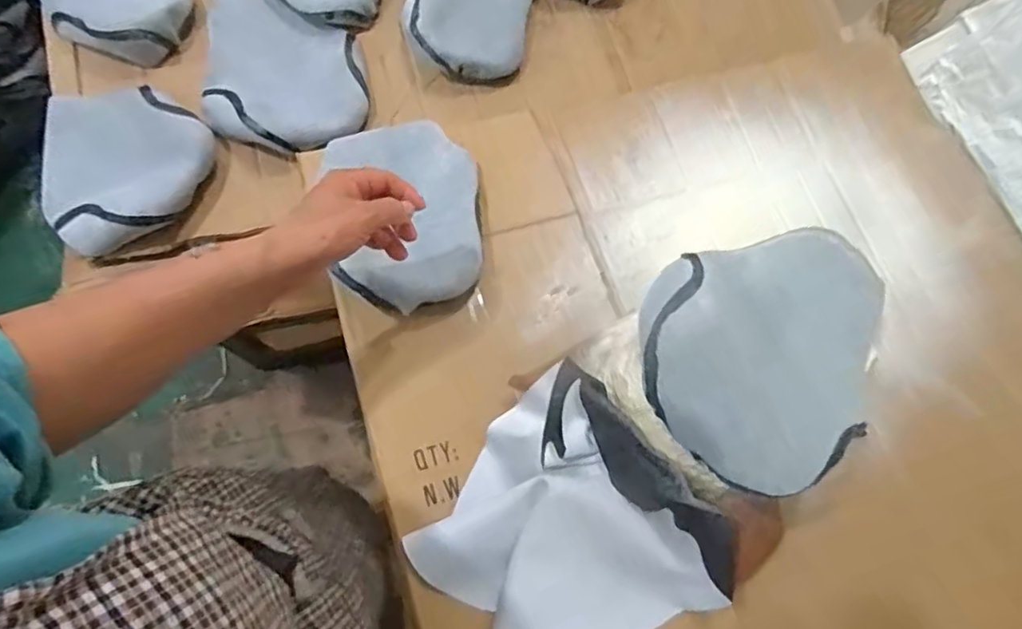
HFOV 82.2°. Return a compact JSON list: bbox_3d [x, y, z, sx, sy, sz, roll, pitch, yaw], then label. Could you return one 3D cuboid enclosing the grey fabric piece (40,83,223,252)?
[{"bbox_3d":[-0.493,-0.185,0.719,0.255,0.061,0.205,32,72,9],"label":"grey fabric piece"}]

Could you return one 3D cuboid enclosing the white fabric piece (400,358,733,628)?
[{"bbox_3d":[0.049,0.204,0.519,0.221,0.087,0.247,-38,82,-16],"label":"white fabric piece"}]

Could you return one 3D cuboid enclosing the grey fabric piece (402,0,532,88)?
[{"bbox_3d":[-0.057,-0.460,0.847,0.172,0.054,0.272,10,73,-5],"label":"grey fabric piece"}]

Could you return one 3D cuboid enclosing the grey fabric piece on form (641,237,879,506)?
[{"bbox_3d":[0.240,0.020,0.516,0.290,0.045,0.192,-23,73,-32],"label":"grey fabric piece on form"}]

